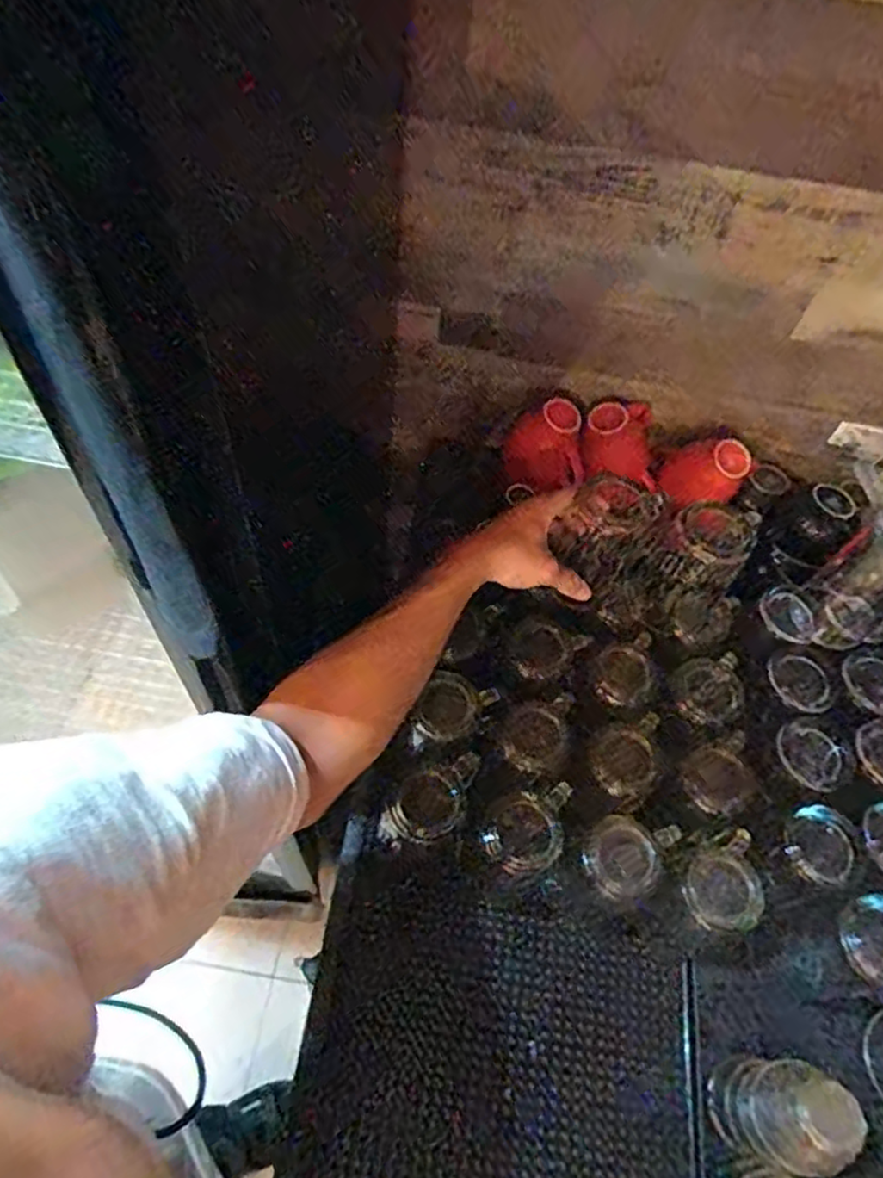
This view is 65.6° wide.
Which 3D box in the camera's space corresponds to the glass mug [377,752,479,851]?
[{"bbox_3d":[-0.003,0.178,0.572,0.084,0.058,0.049,-25,63,-20],"label":"glass mug"}]

